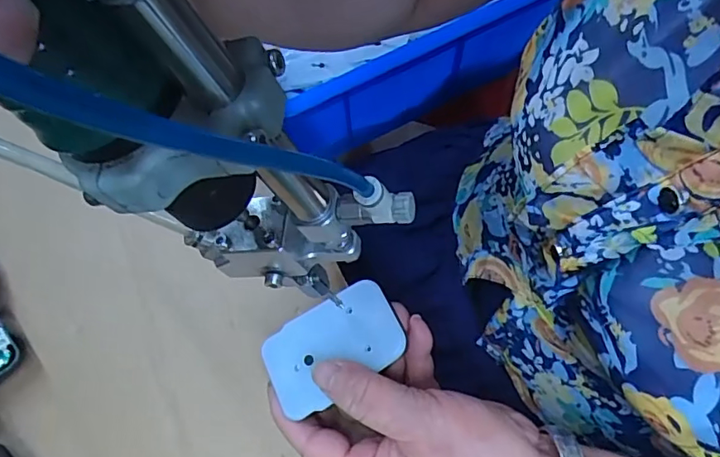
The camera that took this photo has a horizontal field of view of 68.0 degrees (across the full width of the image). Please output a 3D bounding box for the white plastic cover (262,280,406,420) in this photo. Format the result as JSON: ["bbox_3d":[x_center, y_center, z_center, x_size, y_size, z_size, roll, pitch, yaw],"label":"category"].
[{"bbox_3d":[-0.014,0.057,0.258,0.068,0.004,0.042,-33,63,7],"label":"white plastic cover"}]

